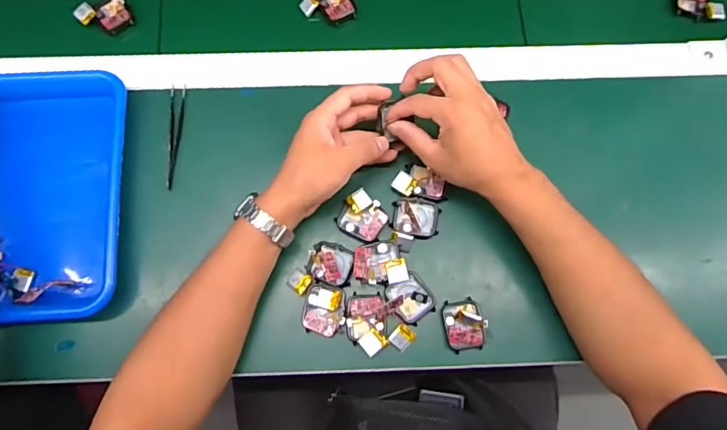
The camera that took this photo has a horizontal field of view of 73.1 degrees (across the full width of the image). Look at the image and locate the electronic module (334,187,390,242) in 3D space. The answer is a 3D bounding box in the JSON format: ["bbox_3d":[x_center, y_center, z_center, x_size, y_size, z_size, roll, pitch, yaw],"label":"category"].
[{"bbox_3d":[0.000,0.001,0.491,0.046,0.013,0.043,30,77,7],"label":"electronic module"}]

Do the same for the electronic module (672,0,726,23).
[{"bbox_3d":[0.388,-0.245,0.564,0.059,0.009,0.044,28,77,6],"label":"electronic module"}]

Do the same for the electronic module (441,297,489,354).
[{"bbox_3d":[0.097,0.105,0.468,0.038,0.016,0.047,-10,76,-3],"label":"electronic module"}]

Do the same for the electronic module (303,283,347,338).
[{"bbox_3d":[-0.038,0.092,0.471,0.042,0.014,0.045,10,76,2],"label":"electronic module"}]

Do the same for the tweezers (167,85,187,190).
[{"bbox_3d":[-0.198,-0.084,0.518,0.015,0.005,0.113,3,79,-18],"label":"tweezers"}]

